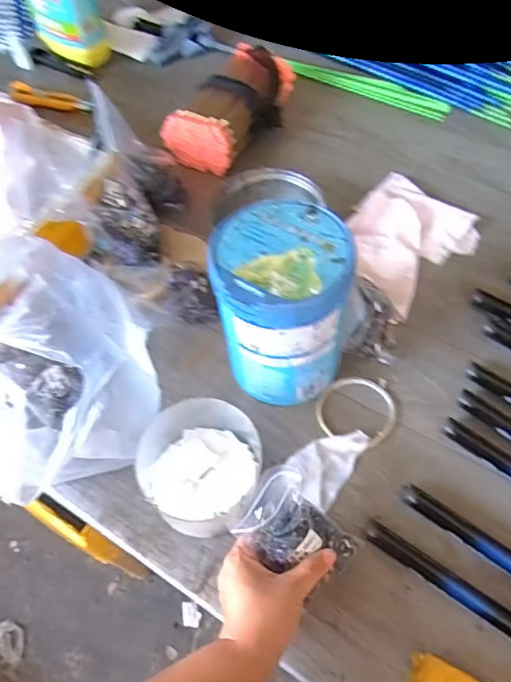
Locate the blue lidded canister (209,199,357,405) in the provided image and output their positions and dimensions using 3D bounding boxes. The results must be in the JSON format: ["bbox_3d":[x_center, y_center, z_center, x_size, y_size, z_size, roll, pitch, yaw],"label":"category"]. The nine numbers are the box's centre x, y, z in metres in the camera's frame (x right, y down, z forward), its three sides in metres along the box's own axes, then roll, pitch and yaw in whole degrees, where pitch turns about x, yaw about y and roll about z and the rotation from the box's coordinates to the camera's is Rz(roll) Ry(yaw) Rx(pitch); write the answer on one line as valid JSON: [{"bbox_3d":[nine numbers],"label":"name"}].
[{"bbox_3d":[0.028,-0.030,0.540,0.119,0.176,0.123,-5,57,1],"label":"blue lidded canister"}]

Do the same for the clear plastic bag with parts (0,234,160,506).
[{"bbox_3d":[-0.226,0.024,0.526,0.215,0.176,0.218,-15,58,-5],"label":"clear plastic bag with parts"}]

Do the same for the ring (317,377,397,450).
[{"bbox_3d":[0.109,0.076,0.577,0.084,0.010,0.074,16,64,16],"label":"ring"}]

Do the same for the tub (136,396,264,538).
[{"bbox_3d":[-0.056,0.121,0.519,0.102,0.067,0.109,-2,57,3],"label":"tub"}]

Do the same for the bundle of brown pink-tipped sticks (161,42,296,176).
[{"bbox_3d":[-0.030,-0.354,0.811,0.120,0.074,0.223,27,63,20],"label":"bundle of brown pink-tipped sticks"}]

